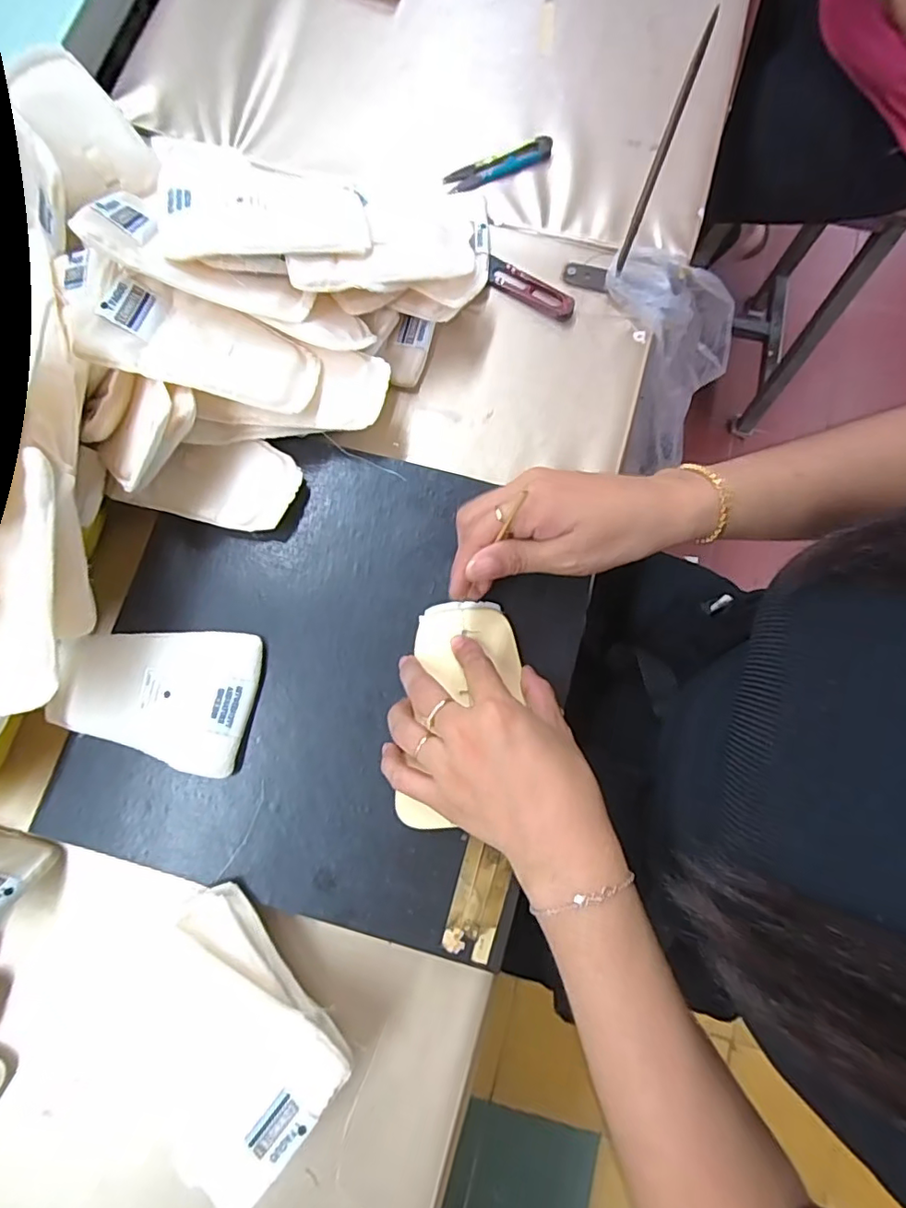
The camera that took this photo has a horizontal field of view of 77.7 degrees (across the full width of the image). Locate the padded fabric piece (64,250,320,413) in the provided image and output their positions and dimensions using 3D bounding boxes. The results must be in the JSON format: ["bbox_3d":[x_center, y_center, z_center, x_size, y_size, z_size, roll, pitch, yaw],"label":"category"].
[{"bbox_3d":[-0.159,-0.162,0.355,0.141,0.017,0.064,13,78,-20],"label":"padded fabric piece"}]

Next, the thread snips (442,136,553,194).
[{"bbox_3d":[0.040,-0.380,0.485,0.095,0.013,0.020,-19,80,-5],"label":"thread snips"}]

